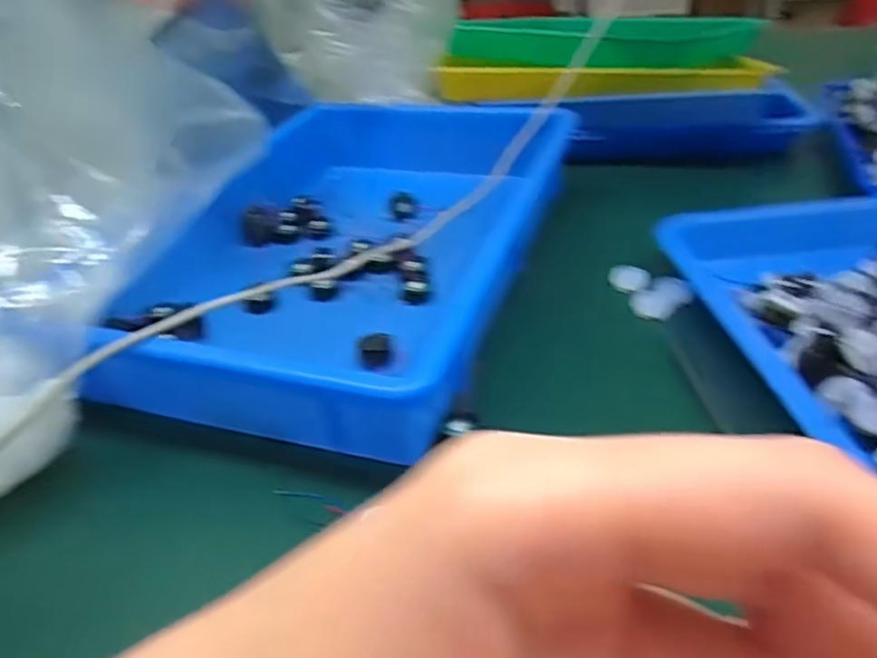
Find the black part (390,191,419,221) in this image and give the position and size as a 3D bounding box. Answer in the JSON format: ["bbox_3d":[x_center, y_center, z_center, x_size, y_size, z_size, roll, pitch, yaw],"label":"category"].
[{"bbox_3d":[-0.028,-0.098,0.527,0.021,0.015,0.022,-5,33,0],"label":"black part"}]

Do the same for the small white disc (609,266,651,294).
[{"bbox_3d":[0.127,-0.033,0.442,0.026,0.004,0.029,9,36,21],"label":"small white disc"}]

